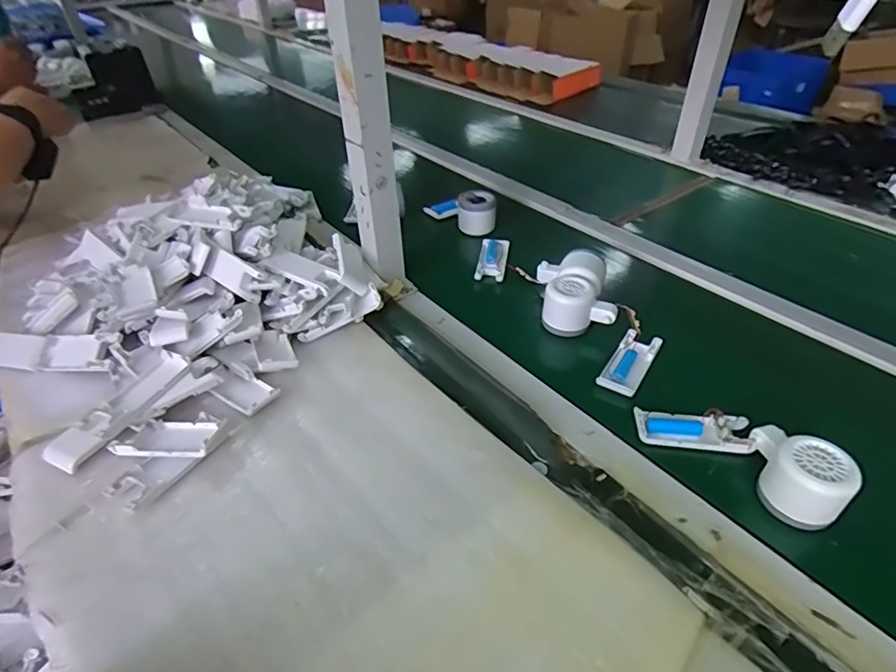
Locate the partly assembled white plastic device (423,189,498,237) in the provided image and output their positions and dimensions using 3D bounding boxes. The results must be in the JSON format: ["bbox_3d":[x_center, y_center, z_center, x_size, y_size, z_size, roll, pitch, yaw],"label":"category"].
[{"bbox_3d":[0.026,-0.204,0.840,0.065,0.056,0.121,-32,49,-32],"label":"partly assembled white plastic device"}]

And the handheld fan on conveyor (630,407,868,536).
[{"bbox_3d":[0.262,0.104,0.464,0.078,0.055,0.166,-31,36,-30],"label":"handheld fan on conveyor"}]

